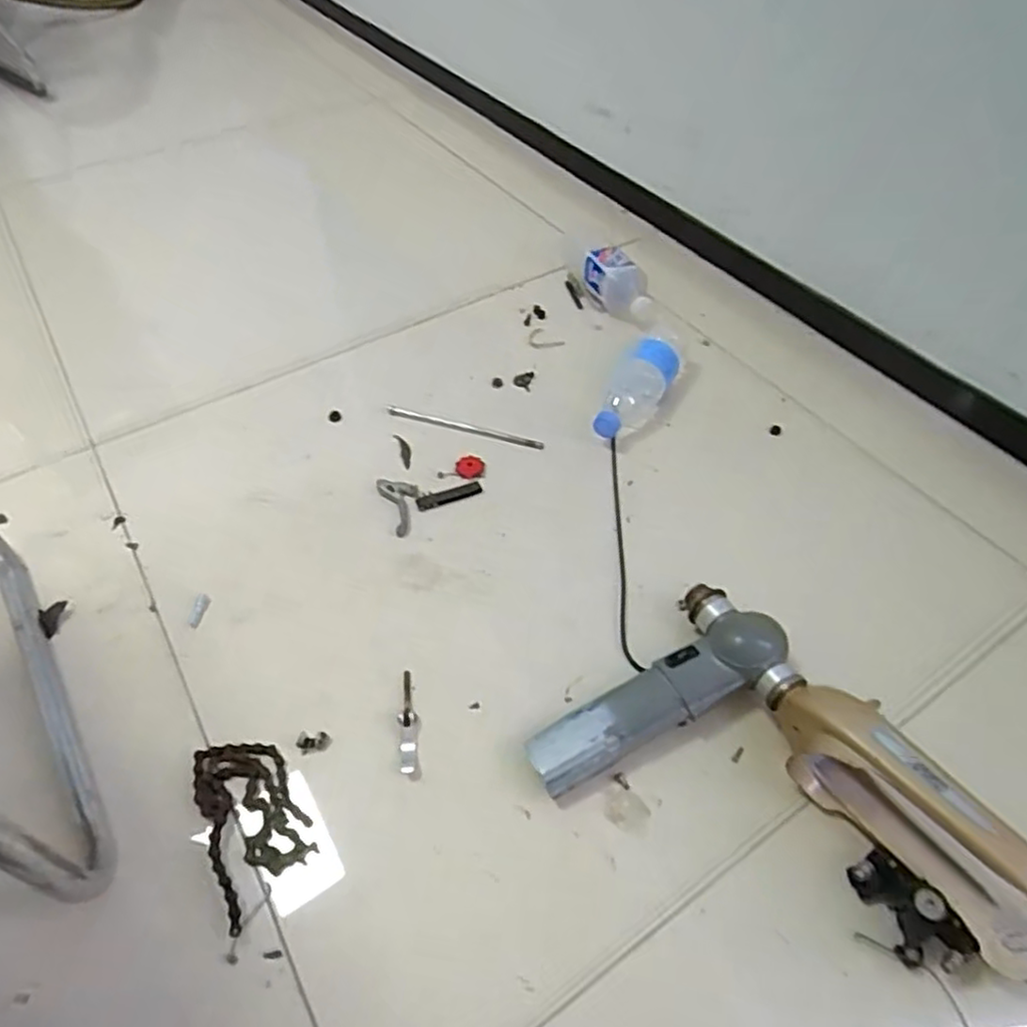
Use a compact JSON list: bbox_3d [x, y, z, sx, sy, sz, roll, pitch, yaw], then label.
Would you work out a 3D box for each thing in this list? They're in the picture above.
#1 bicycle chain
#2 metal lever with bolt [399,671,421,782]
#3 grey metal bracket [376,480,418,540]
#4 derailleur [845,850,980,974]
[{"bbox_3d":[-0.221,0.253,0.583,0.076,0.011,0.144,-25,55,-20],"label":"bicycle chain"},{"bbox_3d":[-0.097,0.192,0.638,0.017,0.009,0.104,-6,50,-6],"label":"metal lever with bolt"},{"bbox_3d":[-0.127,-0.009,0.804,0.043,0.013,0.085,-16,52,-13],"label":"grey metal bracket"},{"bbox_3d":[0.294,0.298,0.519,0.044,0.045,0.082,-28,56,-22],"label":"derailleur"}]

